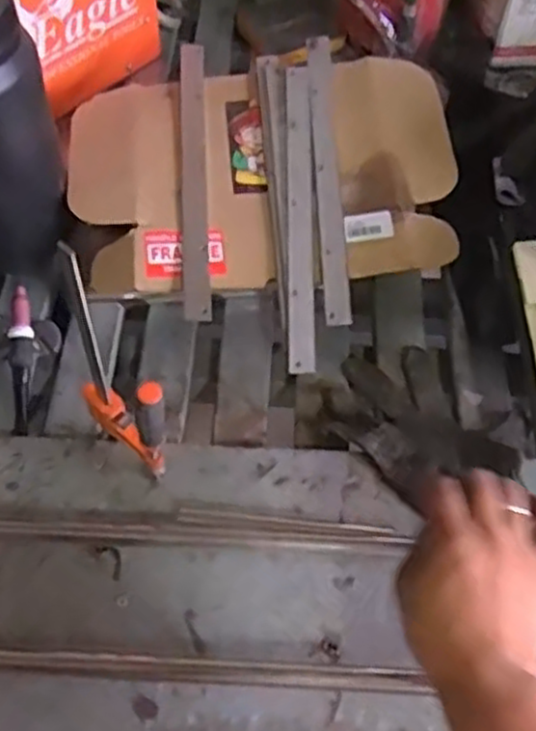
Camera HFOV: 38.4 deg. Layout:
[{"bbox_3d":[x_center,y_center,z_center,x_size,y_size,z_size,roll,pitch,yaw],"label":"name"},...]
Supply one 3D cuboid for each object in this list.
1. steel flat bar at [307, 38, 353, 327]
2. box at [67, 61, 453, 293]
[{"bbox_3d":[0.057,-0.199,0.779,0.028,0.012,0.341,-1,69,-3],"label":"steel flat bar"},{"bbox_3d":[-0.006,-0.189,0.783,0.384,0.087,0.252,-4,58,-3],"label":"box"}]

